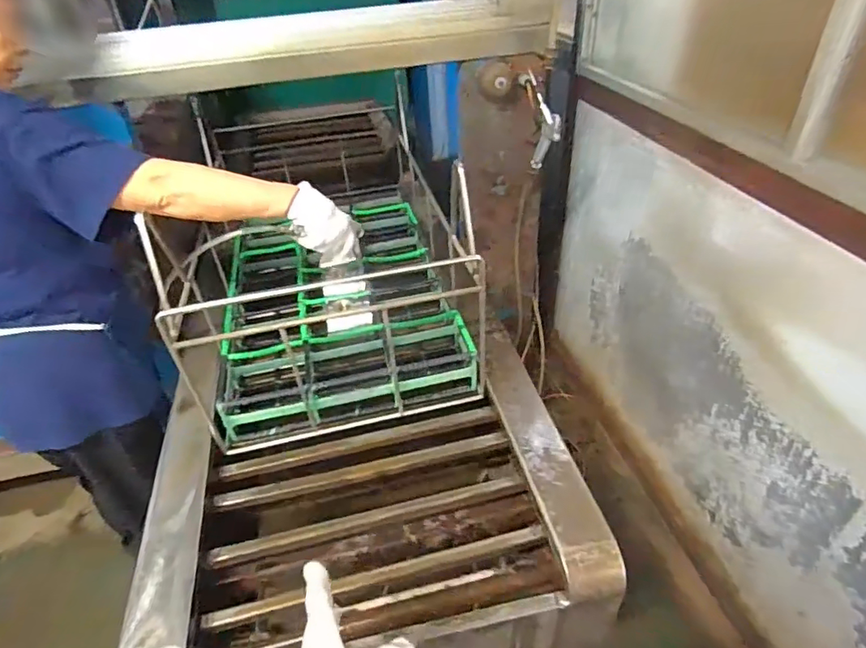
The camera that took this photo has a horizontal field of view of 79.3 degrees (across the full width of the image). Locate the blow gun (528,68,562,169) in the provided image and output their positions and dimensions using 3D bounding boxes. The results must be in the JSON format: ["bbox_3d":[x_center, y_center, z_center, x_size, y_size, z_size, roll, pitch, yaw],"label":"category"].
[{"bbox_3d":[0.256,-0.470,1.236,0.044,0.204,0.105,-15,40,-15],"label":"blow gun"}]

